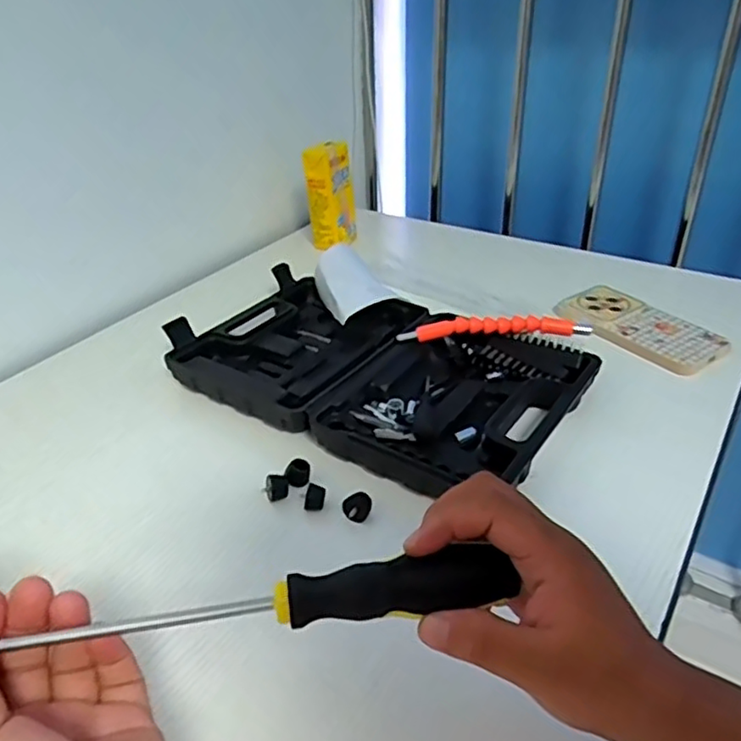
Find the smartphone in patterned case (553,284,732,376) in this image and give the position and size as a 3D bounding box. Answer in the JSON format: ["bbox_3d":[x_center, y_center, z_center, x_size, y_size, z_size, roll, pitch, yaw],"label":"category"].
[{"bbox_3d":[0.261,-0.044,0.623,0.079,0.012,0.154,-28,42,-26],"label":"smartphone in patterned case"}]

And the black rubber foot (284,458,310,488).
[{"bbox_3d":[-0.053,0.076,0.469,0.018,0.016,0.015,-7,33,-8],"label":"black rubber foot"}]

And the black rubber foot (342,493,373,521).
[{"bbox_3d":[-0.009,0.095,0.440,0.020,0.016,0.014,-5,33,-4],"label":"black rubber foot"}]

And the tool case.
[{"bbox_3d":[-0.001,-0.004,0.572,0.352,0.037,0.213,19,38,30],"label":"tool case"}]

